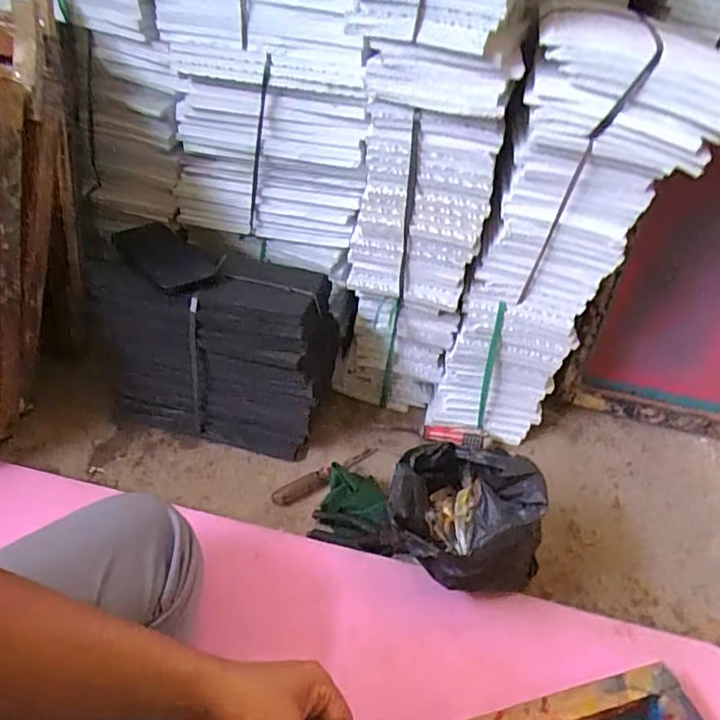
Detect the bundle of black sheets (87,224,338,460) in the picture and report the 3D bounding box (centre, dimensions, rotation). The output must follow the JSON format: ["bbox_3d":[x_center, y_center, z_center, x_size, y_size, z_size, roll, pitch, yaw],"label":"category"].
[{"bbox_3d":[-0.215,-0.028,0.846,0.332,0.229,0.211,9,40,4],"label":"bundle of black sheets"}]

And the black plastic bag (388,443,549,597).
[{"bbox_3d":[0.125,0.187,0.682,0.172,0.132,0.175,-22,48,-29],"label":"black plastic bag"}]

